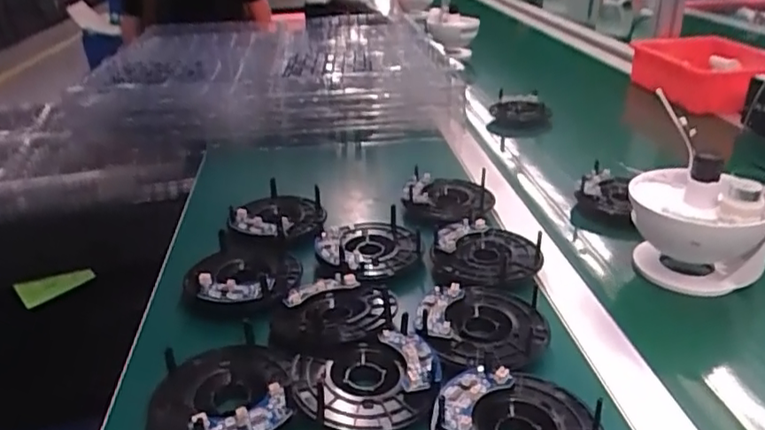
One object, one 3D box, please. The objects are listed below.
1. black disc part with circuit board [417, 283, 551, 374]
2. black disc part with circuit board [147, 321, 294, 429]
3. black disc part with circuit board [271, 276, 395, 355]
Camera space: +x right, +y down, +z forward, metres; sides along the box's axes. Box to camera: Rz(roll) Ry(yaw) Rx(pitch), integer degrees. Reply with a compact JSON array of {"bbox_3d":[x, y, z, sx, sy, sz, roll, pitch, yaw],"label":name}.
[{"bbox_3d":[0.079,0.082,0.463,0.102,0.013,0.093,-2,27,1],"label":"black disc part with circuit board"},{"bbox_3d":[-0.107,0.115,0.409,0.089,0.023,0.107,-6,27,-7],"label":"black disc part with circuit board"},{"bbox_3d":[-0.038,0.076,0.474,0.089,0.014,0.091,1,28,0],"label":"black disc part with circuit board"}]

